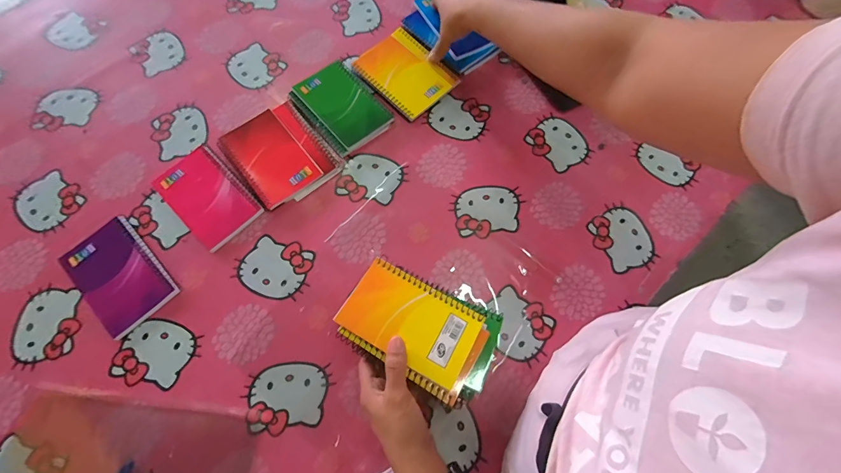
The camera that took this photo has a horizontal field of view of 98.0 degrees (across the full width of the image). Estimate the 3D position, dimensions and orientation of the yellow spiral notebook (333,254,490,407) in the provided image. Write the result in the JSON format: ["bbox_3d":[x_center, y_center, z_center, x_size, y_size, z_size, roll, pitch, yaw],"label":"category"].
[{"bbox_3d":[-0.007,0.089,0.368,0.139,0.016,0.093,28,73,9],"label":"yellow spiral notebook"}]

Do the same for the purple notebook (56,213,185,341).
[{"bbox_3d":[-0.358,0.045,0.434,0.085,0.007,0.133,-43,76,-14],"label":"purple notebook"}]

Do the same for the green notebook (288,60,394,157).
[{"bbox_3d":[-0.111,-0.183,0.512,0.093,0.015,0.129,-39,76,-13],"label":"green notebook"}]

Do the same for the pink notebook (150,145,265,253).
[{"bbox_3d":[-0.273,-0.053,0.469,0.134,0.009,0.084,43,76,13],"label":"pink notebook"}]

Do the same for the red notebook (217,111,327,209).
[{"bbox_3d":[-0.200,-0.104,0.486,0.082,0.012,0.127,-39,75,-13],"label":"red notebook"}]

